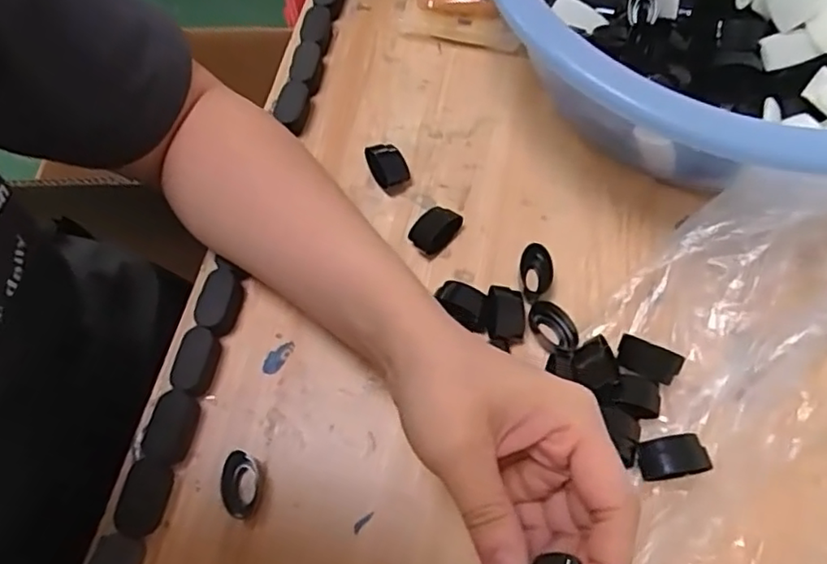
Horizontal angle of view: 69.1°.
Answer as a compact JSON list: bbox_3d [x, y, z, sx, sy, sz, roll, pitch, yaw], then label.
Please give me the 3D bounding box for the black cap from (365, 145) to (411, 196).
[{"bbox_3d":[-0.018,-0.076,0.398,0.019,0.020,0.037,-36,69,-13],"label":"black cap"}]

